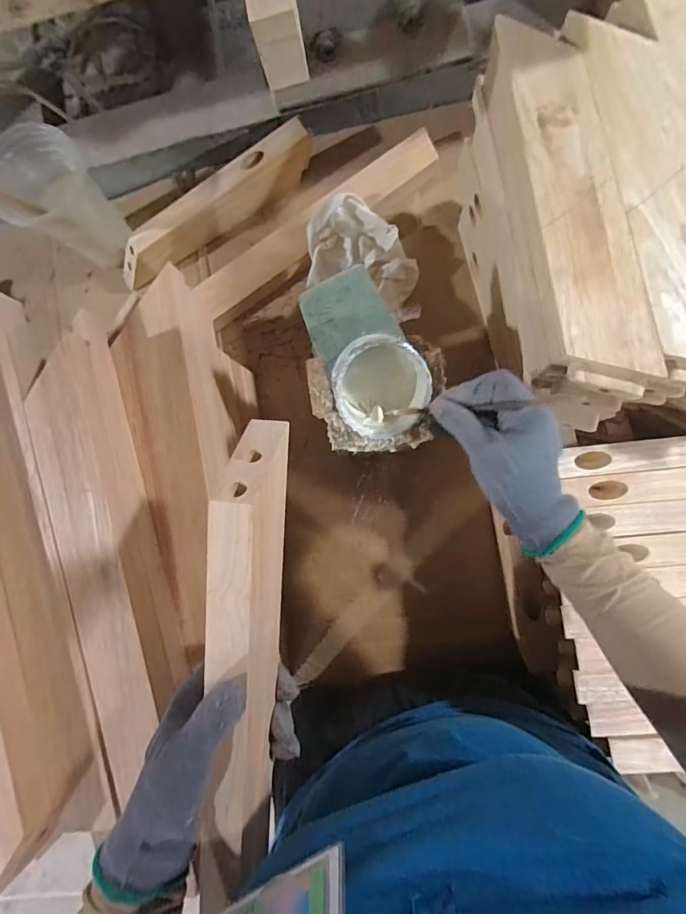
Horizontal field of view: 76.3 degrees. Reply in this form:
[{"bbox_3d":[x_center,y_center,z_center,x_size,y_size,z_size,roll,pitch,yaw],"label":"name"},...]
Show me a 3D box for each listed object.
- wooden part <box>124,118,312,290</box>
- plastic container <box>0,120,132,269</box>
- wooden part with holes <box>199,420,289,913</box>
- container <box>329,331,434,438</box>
[{"bbox_3d":[-0.172,-0.321,0.569,0.299,0.053,0.040,-31,84,4],"label":"wooden part"},{"bbox_3d":[-0.335,-0.310,0.534,0.091,0.126,0.101,10,88,7],"label":"plastic container"},{"bbox_3d":[-0.066,0.131,0.289,0.034,0.053,0.304,4,94,7],"label":"wooden part with holes"},{"bbox_3d":[0.035,-0.059,0.389,0.079,0.063,0.082,0,87,7],"label":"container"}]

